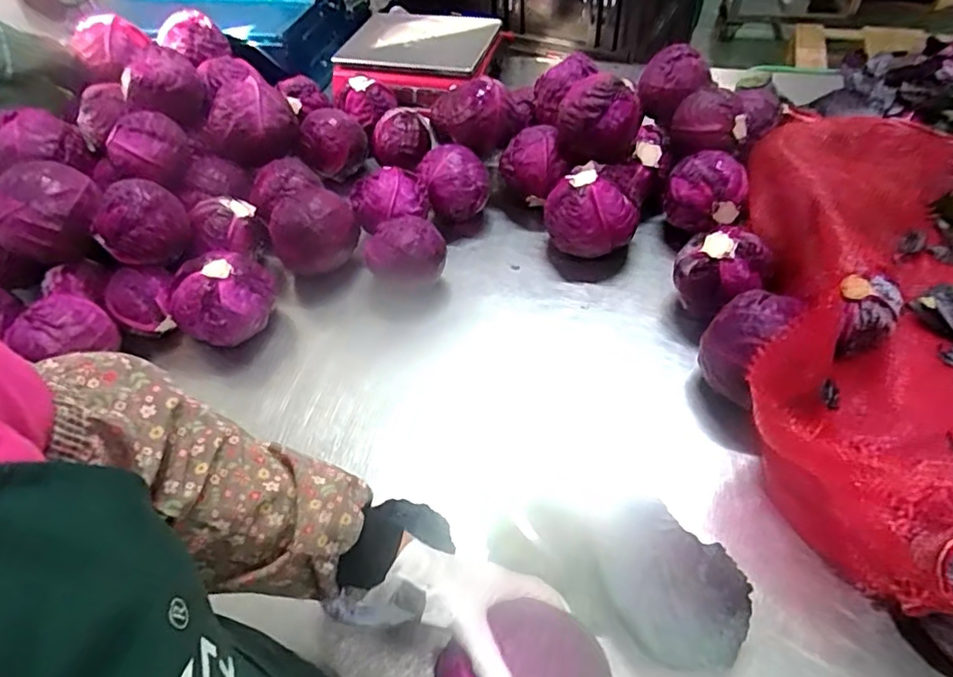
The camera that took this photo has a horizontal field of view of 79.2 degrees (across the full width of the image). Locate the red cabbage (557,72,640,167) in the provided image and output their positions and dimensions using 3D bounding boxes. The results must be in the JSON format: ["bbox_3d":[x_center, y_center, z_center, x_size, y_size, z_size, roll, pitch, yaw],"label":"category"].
[{"bbox_3d":[0.180,-0.326,0.844,0.114,0.107,0.114,6,51,10],"label":"red cabbage"}]

